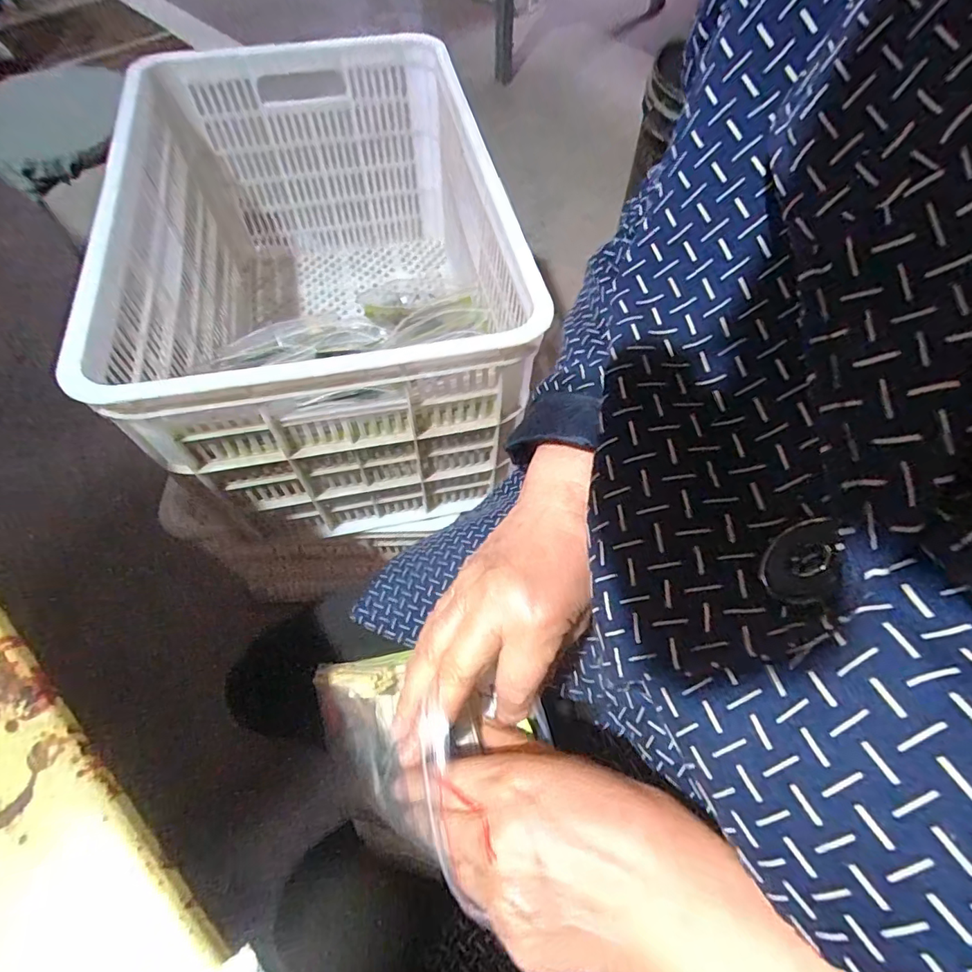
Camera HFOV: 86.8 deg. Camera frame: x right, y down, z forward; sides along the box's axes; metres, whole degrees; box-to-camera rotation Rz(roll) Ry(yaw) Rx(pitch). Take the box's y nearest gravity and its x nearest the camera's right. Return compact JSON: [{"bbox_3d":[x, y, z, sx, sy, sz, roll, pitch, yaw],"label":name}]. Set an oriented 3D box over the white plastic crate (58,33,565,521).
[{"bbox_3d":[-0.218,-0.280,0.700,0.410,0.325,0.607,-11,62,-8],"label":"white plastic crate"}]

